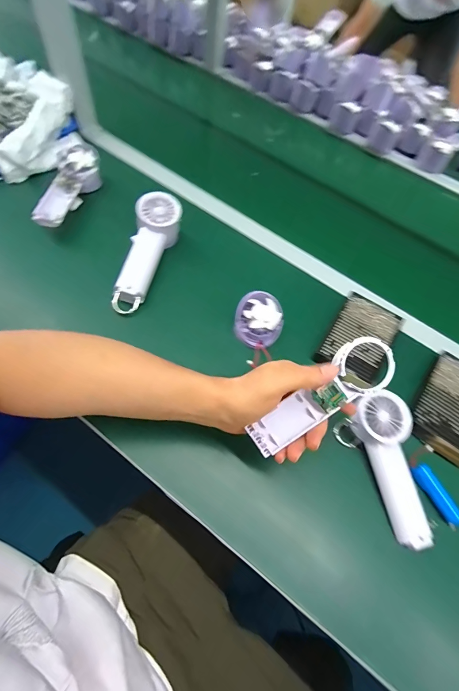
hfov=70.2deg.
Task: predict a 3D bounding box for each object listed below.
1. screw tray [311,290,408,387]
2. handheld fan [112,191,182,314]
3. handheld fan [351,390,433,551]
[{"bbox_3d":[0.188,-0.007,0.476,0.085,0.020,0.154,30,60,17],"label":"screw tray"},{"bbox_3d":[-0.125,-0.137,0.498,0.059,0.058,0.199,14,75,8],"label":"handheld fan"},{"bbox_3d":[0.194,0.141,0.389,0.063,0.029,0.168,-7,77,-7],"label":"handheld fan"}]

